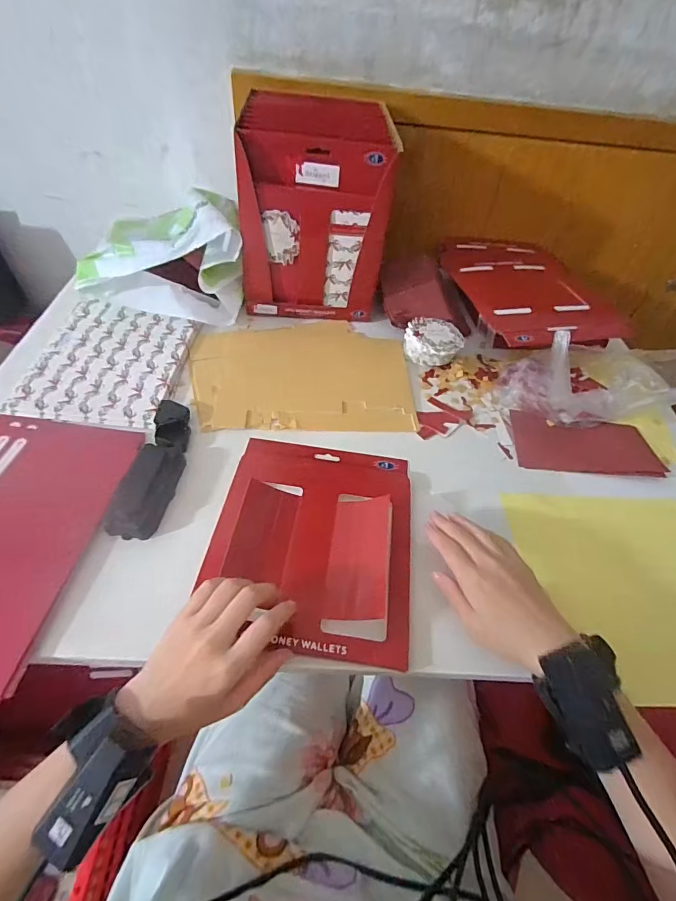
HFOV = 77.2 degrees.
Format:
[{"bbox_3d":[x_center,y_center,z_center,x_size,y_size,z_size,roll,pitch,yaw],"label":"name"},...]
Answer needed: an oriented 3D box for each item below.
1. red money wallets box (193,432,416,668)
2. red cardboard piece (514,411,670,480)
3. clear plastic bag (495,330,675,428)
[{"bbox_3d":[-0.023,0.079,0.430,0.192,0.020,0.238,8,47,-1],"label":"red money wallets box"},{"bbox_3d":[0.320,-0.006,0.547,0.181,0.009,0.096,8,48,1],"label":"red cardboard piece"},{"bbox_3d":[0.343,-0.115,0.561,0.214,0.129,0.162,4,48,-3],"label":"clear plastic bag"}]

